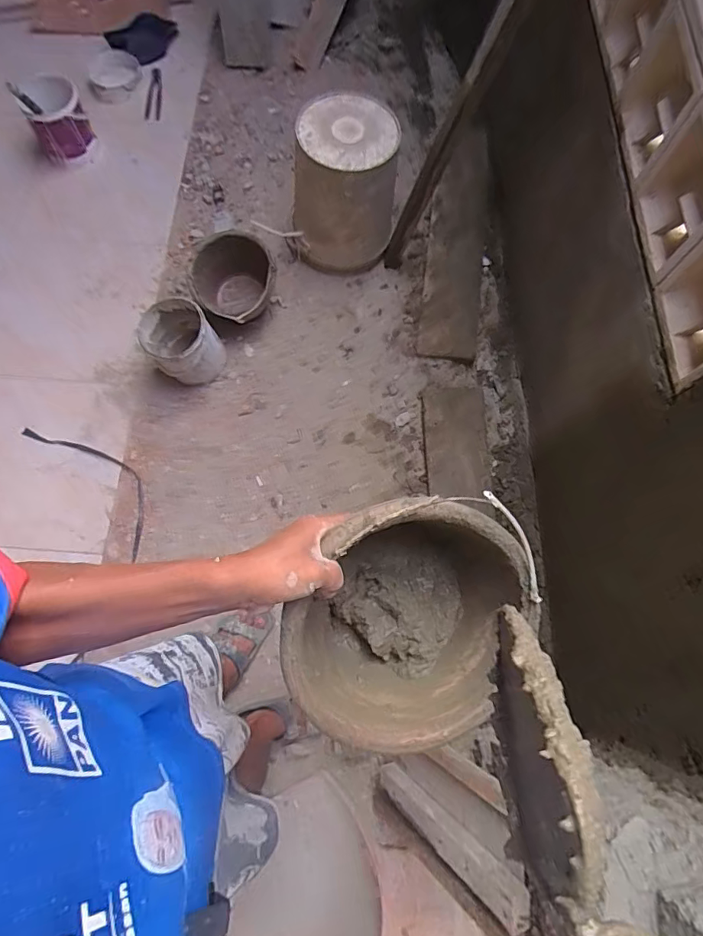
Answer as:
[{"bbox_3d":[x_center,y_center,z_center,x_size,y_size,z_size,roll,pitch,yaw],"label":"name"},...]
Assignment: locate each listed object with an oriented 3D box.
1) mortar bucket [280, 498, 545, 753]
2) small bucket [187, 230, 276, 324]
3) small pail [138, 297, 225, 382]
[{"bbox_3d":[0.047,0.136,0.552,0.242,0.189,0.259,36,93,-18],"label":"mortar bucket"},{"bbox_3d":[-0.326,-0.532,1.448,0.237,0.169,0.232,0,73,0],"label":"small bucket"},{"bbox_3d":[-0.471,-0.347,1.411,0.180,0.181,0.196,0,73,0],"label":"small pail"}]

